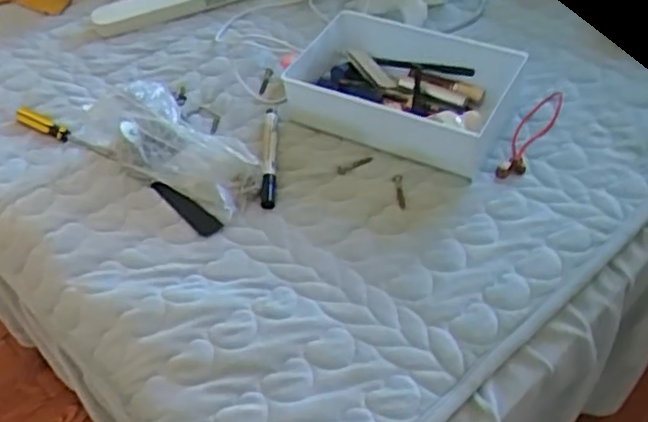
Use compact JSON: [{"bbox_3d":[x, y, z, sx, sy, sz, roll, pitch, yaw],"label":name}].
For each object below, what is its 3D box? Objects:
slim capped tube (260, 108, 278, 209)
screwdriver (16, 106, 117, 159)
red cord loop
[{"bbox_3d":[-0.057,-0.060,0.724,0.015,0.021,0.136,-2,48,1],"label":"slim capped tube"},{"bbox_3d":[-0.285,-0.086,0.754,0.145,0.015,0.014,21,53,20],"label":"screwdriver"},{"bbox_3d":[0.220,-0.081,0.736,0.033,0.011,0.149,23,53,21],"label":"red cord loop"}]

